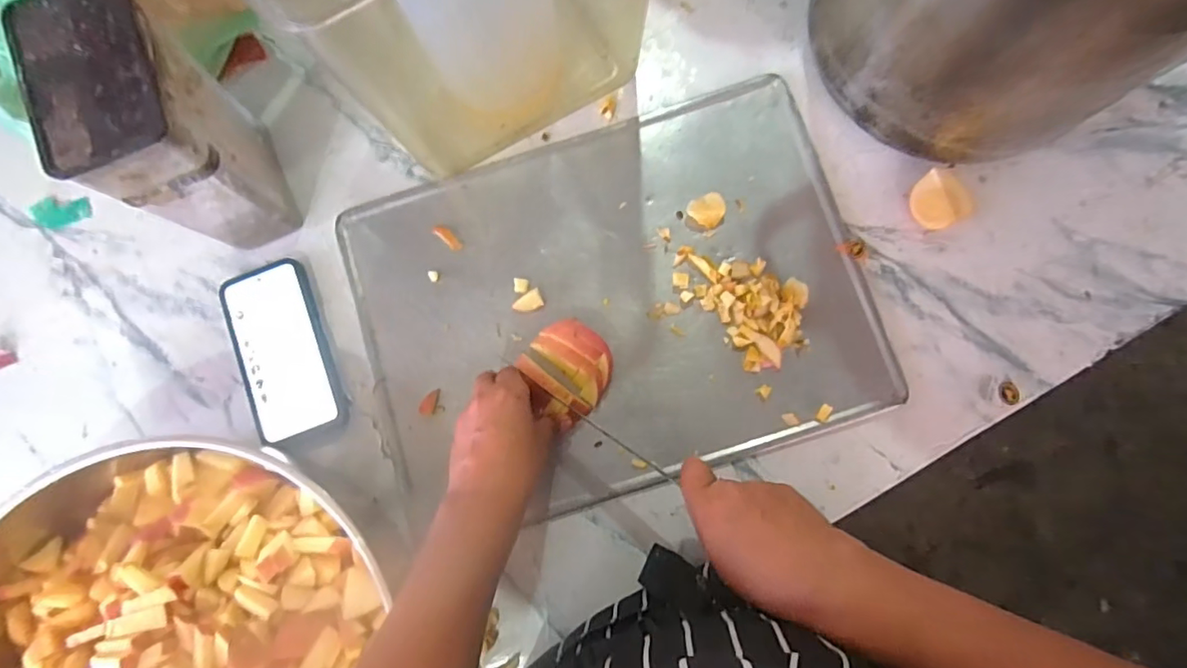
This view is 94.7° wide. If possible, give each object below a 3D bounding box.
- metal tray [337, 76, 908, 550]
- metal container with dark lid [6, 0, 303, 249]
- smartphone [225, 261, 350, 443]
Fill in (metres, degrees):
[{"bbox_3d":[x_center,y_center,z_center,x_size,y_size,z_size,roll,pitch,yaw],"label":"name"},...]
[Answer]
[{"bbox_3d":[0.015,-0.028,0.506,0.445,0.019,0.327,-17,83,1],"label":"metal tray"},{"bbox_3d":[-0.333,-0.160,0.446,0.080,0.179,0.131,-21,81,0],"label":"metal container with dark lid"},{"bbox_3d":[-0.288,0.016,0.506,0.083,0.016,0.163,-21,81,0],"label":"smartphone"}]

